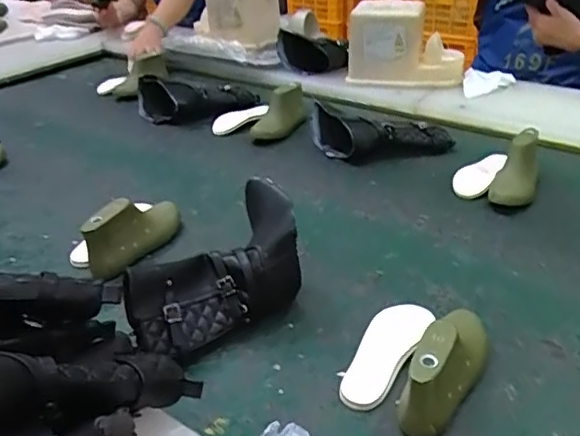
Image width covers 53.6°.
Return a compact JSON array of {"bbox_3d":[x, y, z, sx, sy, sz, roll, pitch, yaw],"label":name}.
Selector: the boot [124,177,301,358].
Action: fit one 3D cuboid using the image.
[{"bbox_3d":[-0.077,0.071,0.655,0.101,0.140,0.217,20,39,34],"label":"boot"}]

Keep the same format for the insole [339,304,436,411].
[{"bbox_3d":[0.106,0.146,0.637,0.058,0.014,0.167,16,37,29],"label":"insole"}]

